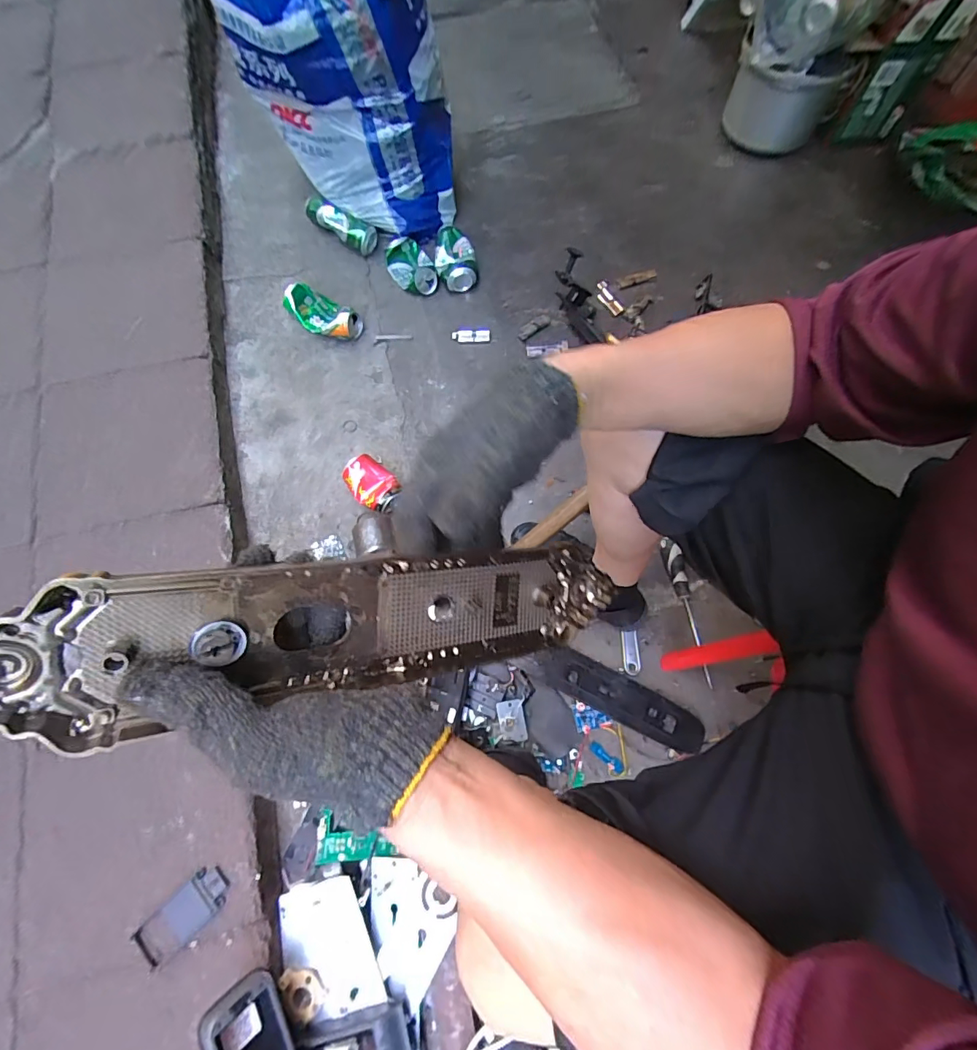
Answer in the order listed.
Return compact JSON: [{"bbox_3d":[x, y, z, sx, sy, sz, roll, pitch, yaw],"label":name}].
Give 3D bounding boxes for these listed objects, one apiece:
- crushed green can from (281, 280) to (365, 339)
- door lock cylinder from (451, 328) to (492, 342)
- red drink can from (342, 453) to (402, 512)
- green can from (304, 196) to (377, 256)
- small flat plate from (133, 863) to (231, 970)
[{"bbox_3d":[-0.346,-0.441,0.955,0.154,0.052,0.095,39,73,14],"label":"crushed green can"},{"bbox_3d":[-0.036,-0.407,0.987,0.083,0.015,0.026,-4,68,-2],"label":"door lock cylinder"},{"bbox_3d":[-0.212,-0.073,0.832,0.103,0.054,0.076,37,73,14],"label":"red drink can"},{"bbox_3d":[-0.336,-0.687,1.045,0.173,0.059,0.056,28,71,10],"label":"green can"},{"bbox_3d":[-0.398,0.508,0.602,0.056,0.004,0.115,43,74,15],"label":"small flat plate"}]

